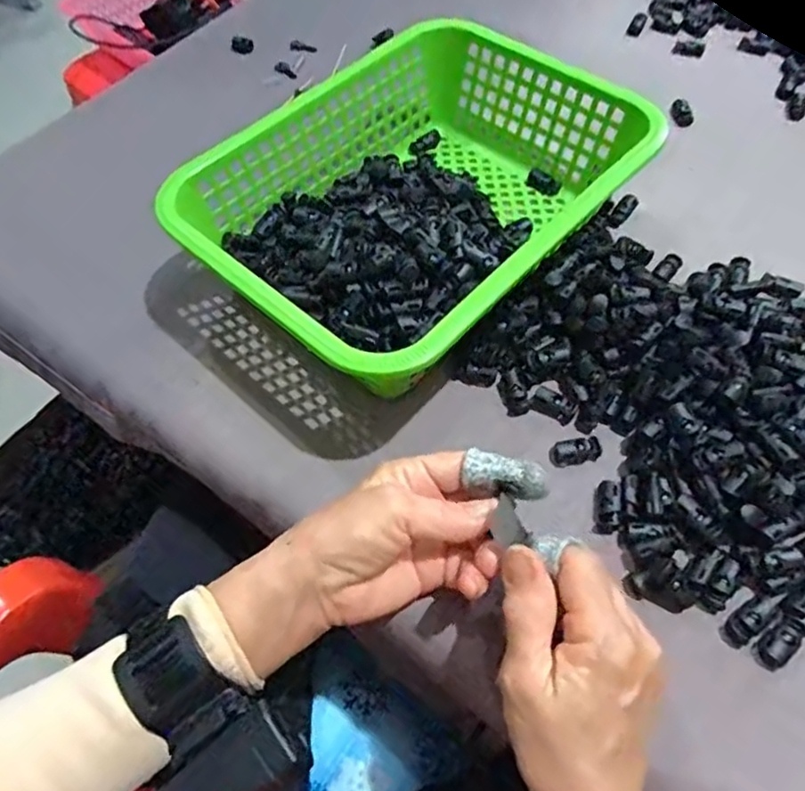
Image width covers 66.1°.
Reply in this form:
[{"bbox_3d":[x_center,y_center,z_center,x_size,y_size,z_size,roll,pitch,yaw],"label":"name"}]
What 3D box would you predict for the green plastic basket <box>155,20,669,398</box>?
[{"bbox_3d":[0.016,-0.132,0.432,0.213,0.082,0.283,39,67,22],"label":"green plastic basket"}]

